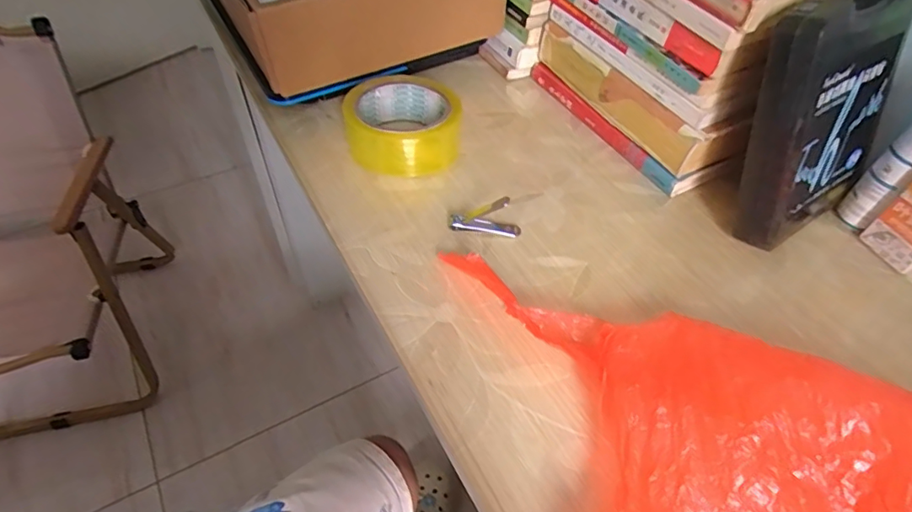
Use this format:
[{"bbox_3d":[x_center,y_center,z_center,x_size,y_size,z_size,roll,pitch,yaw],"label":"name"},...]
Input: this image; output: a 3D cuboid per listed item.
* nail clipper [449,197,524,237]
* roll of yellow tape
[{"bbox_3d":[0.025,-0.035,0.423,0.059,0.039,0.012,9,51,3],"label":"nail clipper"},{"bbox_3d":[-0.053,-0.123,0.483,0.096,0.052,0.096,2,51,-3],"label":"roll of yellow tape"}]

